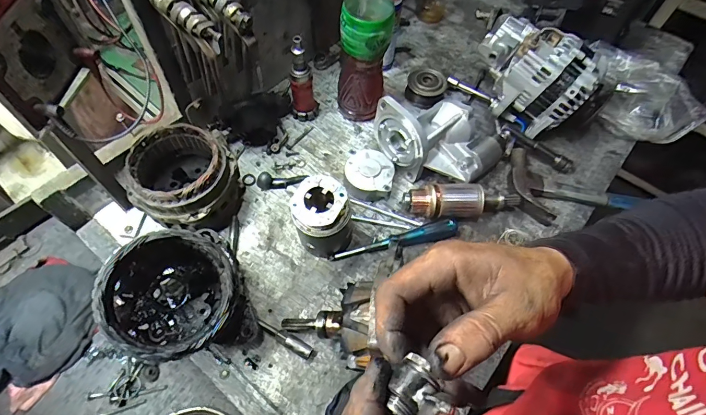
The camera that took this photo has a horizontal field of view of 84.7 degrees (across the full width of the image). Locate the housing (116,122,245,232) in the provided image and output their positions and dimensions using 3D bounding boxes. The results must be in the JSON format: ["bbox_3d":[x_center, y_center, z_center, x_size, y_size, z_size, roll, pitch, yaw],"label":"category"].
[{"bbox_3d":[-0.229,-0.029,0.544,0.122,0.125,0.123,2,59,-3],"label":"housing"}]

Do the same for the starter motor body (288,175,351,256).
[{"bbox_3d":[-0.040,0.011,0.538,0.083,0.119,0.087,1,59,-3],"label":"starter motor body"}]

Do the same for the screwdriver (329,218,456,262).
[{"bbox_3d":[0.064,0.047,0.577,0.197,0.030,0.023,-10,60,-9],"label":"screwdriver"}]

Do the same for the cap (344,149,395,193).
[{"bbox_3d":[0.026,-0.056,0.625,0.075,0.038,0.073,2,59,-3],"label":"cap"}]

